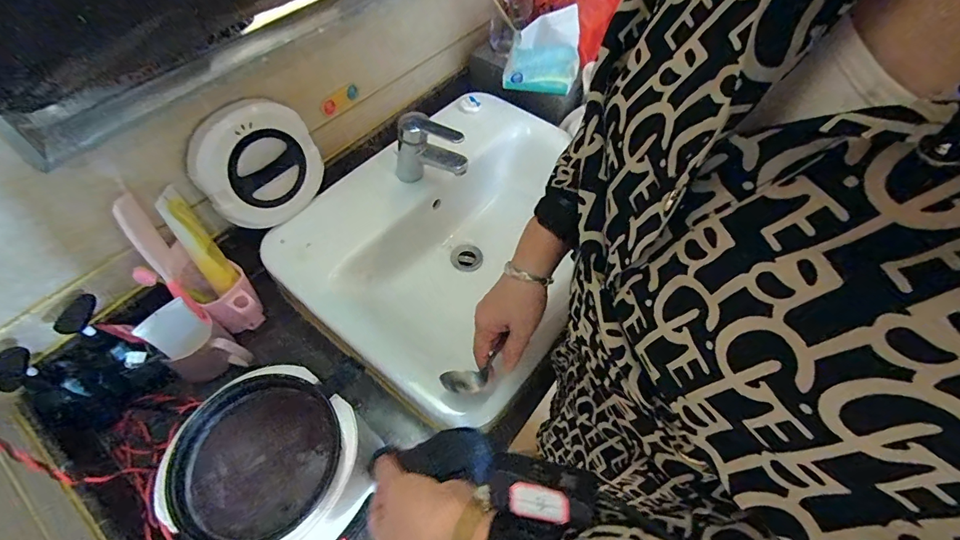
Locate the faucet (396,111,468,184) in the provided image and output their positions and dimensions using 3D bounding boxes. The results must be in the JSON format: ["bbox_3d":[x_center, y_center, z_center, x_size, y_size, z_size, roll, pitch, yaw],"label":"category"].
[{"bbox_3d":[-0.076,-0.179,0.676,0.125,0.107,0.043,23,58,15],"label":"faucet"}]

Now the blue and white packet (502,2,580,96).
[{"bbox_3d":[0.116,-0.386,0.772,0.131,0.134,0.047,-7,49,-6],"label":"blue and white packet"}]

